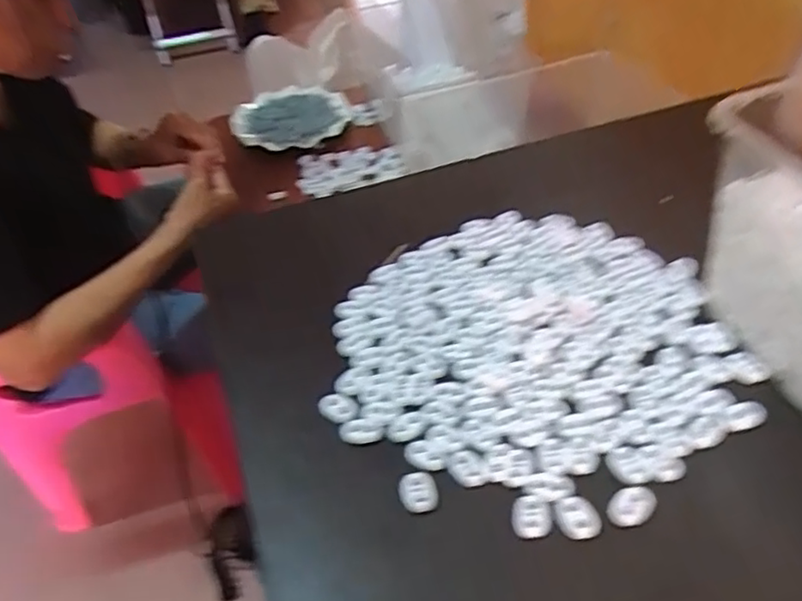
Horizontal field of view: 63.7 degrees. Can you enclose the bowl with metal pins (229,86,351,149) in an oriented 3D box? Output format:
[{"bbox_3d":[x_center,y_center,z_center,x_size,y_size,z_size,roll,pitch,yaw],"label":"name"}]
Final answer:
[{"bbox_3d":[-0.182,-0.307,1.074,0.188,0.035,0.169,16,50,21],"label":"bowl with metal pins"}]

